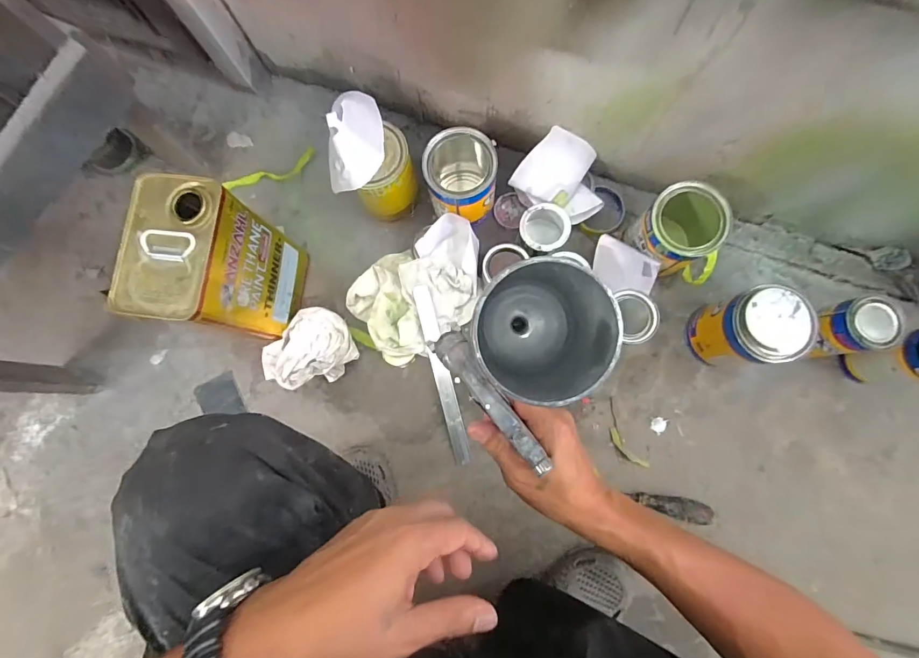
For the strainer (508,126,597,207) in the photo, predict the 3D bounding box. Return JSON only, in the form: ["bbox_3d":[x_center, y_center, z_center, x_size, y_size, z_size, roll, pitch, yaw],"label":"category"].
[{"bbox_3d":[0.152,-0.252,0.648,0.097,0.019,0.109,29,109,-18],"label":"strainer"}]

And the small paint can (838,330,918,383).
[{"bbox_3d":[0.642,0.039,0.595,0.064,0.136,0.070,0,82,3],"label":"small paint can"}]

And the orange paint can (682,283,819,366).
[{"bbox_3d":[0.422,0.001,0.609,0.102,0.161,0.097,0,82,3],"label":"orange paint can"}]

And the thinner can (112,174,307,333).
[{"bbox_3d":[-0.334,-0.083,0.587,0.114,0.226,0.163,6,81,3],"label":"thinner can"}]

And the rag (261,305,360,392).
[{"bbox_3d":[-0.244,0.040,0.683,0.122,0.060,0.146,40,85,8],"label":"rag"}]

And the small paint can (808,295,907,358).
[{"bbox_3d":[0.554,0.001,0.606,0.079,0.131,0.073,0,81,2],"label":"small paint can"}]

